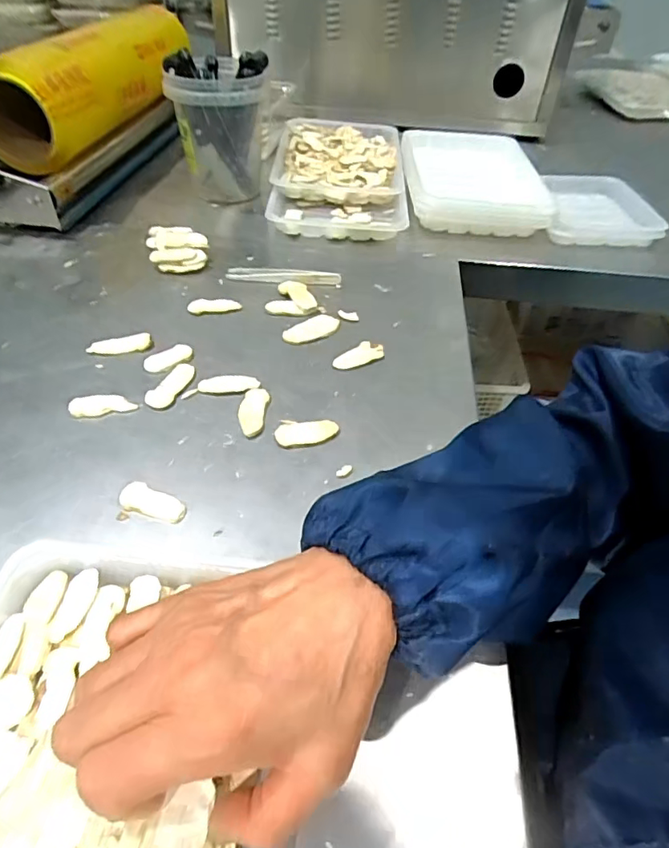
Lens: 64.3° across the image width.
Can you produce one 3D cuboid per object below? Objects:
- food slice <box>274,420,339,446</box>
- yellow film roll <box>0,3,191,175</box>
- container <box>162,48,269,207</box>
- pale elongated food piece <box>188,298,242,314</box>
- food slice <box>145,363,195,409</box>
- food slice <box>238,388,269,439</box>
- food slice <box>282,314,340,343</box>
[{"bbox_3d":[-0.020,0.006,0.389,0.045,0.005,0.024,3,47,-1],"label":"food slice"},{"bbox_3d":[-0.302,-0.455,0.688,0.126,0.105,0.400,6,47,2],"label":"yellow film roll"},{"bbox_3d":[-0.137,-0.356,0.649,0.115,0.151,0.106,-11,48,-14],"label":"container"},{"bbox_3d":[-0.112,-0.112,0.500,0.048,0.004,0.018,-3,47,-6],"label":"pale elongated food piece"},{"bbox_3d":[-0.129,-0.032,0.422,0.023,0.004,0.050,17,48,13],"label":"food slice"},{"bbox_3d":[-0.062,-0.010,0.406,0.021,0.004,0.047,5,47,1],"label":"food slice"},{"bbox_3d":[-0.021,-0.086,0.479,0.053,0.004,0.026,-23,52,-23],"label":"food slice"}]

